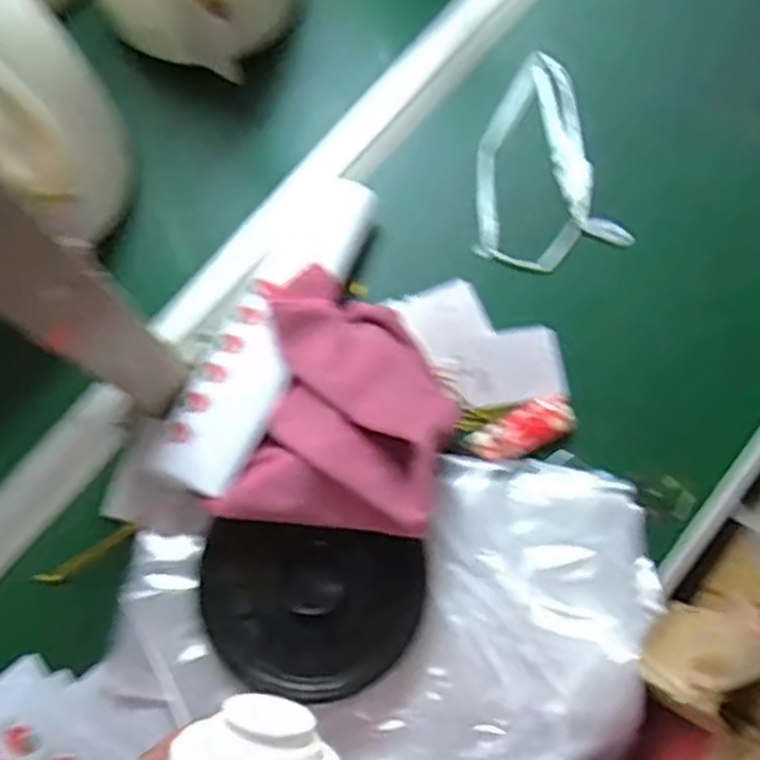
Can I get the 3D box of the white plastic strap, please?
[{"bbox_3d":[0.107,-0.159,0.567,0.103,0.008,0.164,-16,75,-2],"label":"white plastic strap"}]

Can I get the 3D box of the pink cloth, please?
[{"bbox_3d":[-0.020,0.016,0.489,0.127,0.053,0.159,12,75,5],"label":"pink cloth"}]

